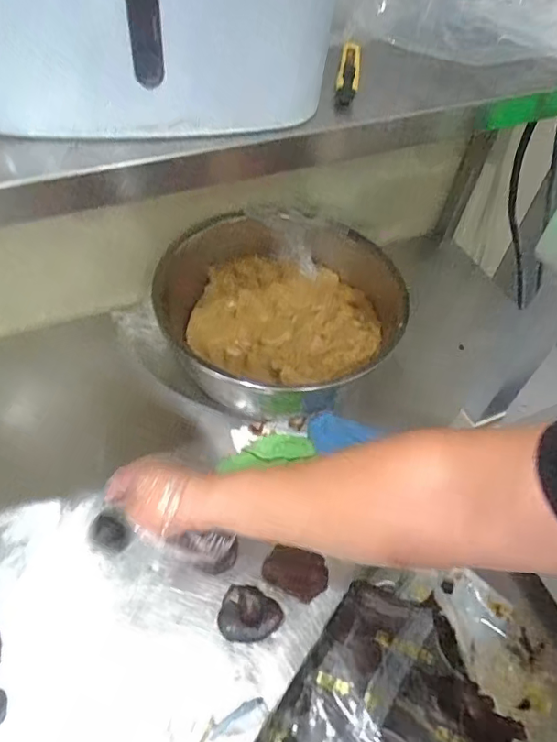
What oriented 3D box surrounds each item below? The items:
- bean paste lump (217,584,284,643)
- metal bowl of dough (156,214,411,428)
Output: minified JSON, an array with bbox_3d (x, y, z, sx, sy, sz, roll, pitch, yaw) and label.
[{"bbox_3d":[-0.031,0.272,0.581,0.069,0.031,0.059,18,53,9],"label":"bean paste lump"},{"bbox_3d":[-0.002,-0.095,0.778,0.311,0.134,0.309,2,52,-3],"label":"metal bowl of dough"}]

